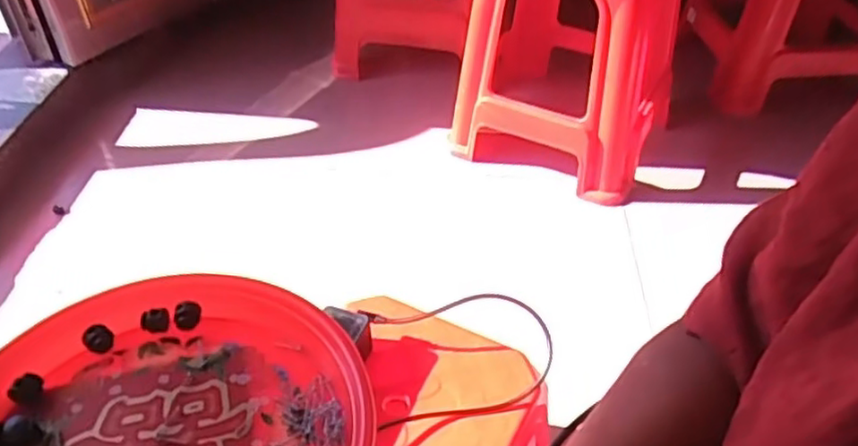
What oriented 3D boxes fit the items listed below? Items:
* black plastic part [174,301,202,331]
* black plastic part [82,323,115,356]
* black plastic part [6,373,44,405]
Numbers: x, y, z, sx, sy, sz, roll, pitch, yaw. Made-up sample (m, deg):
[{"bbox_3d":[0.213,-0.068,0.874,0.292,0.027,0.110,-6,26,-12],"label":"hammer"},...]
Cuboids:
[{"bbox_3d":[-0.157,0.060,0.442,0.017,0.012,0.014,-18,45,-19],"label":"black plastic part"},{"bbox_3d":[-0.209,0.073,0.428,0.018,0.004,0.018,14,60,-26],"label":"black plastic part"},{"bbox_3d":[-0.238,0.097,0.399,0.017,0.008,0.018,-4,42,-5],"label":"black plastic part"}]

